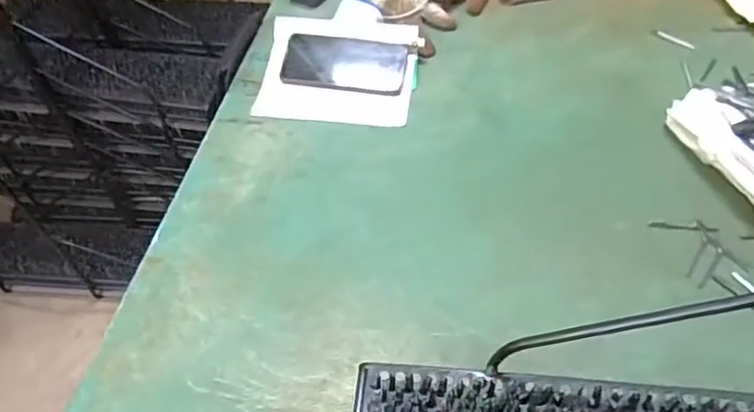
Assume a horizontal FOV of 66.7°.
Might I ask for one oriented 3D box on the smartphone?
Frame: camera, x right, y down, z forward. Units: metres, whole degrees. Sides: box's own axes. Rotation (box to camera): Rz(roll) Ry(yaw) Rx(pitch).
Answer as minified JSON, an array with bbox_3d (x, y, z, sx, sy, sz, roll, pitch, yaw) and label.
[{"bbox_3d":[-0.044,-0.190,0.765,0.164,0.004,0.084,8,67,9],"label":"smartphone"}]

